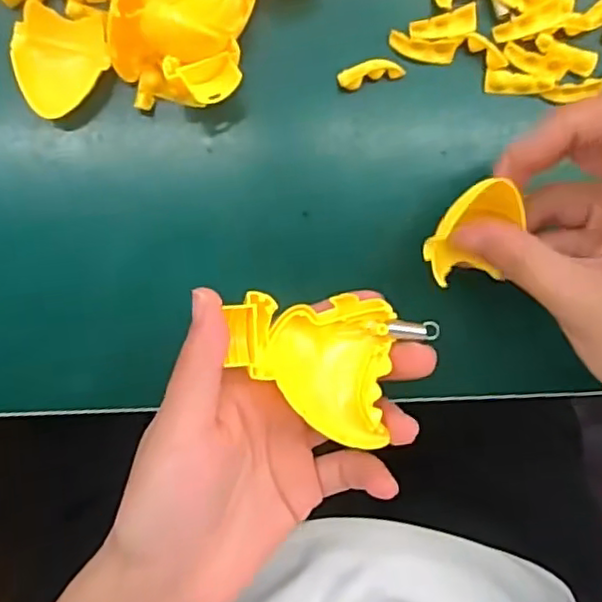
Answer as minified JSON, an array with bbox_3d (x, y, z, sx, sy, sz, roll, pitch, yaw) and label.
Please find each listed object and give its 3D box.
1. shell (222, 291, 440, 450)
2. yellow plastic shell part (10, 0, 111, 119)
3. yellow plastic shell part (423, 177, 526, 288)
[{"bbox_3d":[0.008,0.020,0.250,0.072,0.024,0.053,24,90,-3],"label":"shell"},{"bbox_3d":[-0.102,-0.101,0.270,0.035,0.012,0.045,6,91,-3],"label":"yellow plastic shell part"},{"bbox_3d":[0.068,-0.023,0.248,0.034,0.029,0.040,31,90,-3],"label":"yellow plastic shell part"}]

